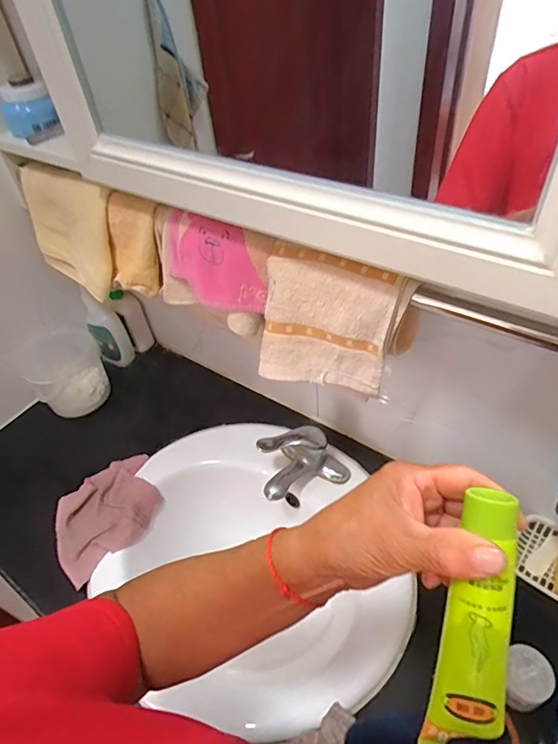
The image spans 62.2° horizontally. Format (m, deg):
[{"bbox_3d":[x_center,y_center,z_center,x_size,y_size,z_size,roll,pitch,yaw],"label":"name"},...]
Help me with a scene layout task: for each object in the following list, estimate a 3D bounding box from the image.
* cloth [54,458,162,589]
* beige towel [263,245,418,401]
[{"bbox_3d":[-0.282,0.232,0.769,0.193,0.037,0.162,-36,52,-25],"label":"cloth"},{"bbox_3d":[0.060,-0.048,0.507,0.161,0.150,0.039,18,34,16],"label":"beige towel"}]

